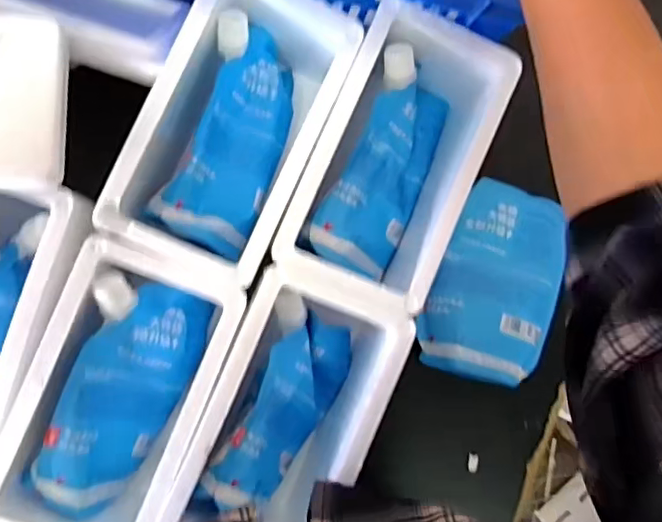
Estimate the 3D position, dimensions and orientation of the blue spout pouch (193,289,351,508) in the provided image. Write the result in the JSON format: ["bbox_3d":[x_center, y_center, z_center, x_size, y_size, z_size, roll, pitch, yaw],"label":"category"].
[{"bbox_3d":[-0.038,0.128,0.491,0.034,0.121,0.173,11,68,34],"label":"blue spout pouch"}]

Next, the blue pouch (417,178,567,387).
[{"bbox_3d":[0.169,0.022,0.558,0.113,0.037,0.197,21,86,-7],"label":"blue pouch"}]

